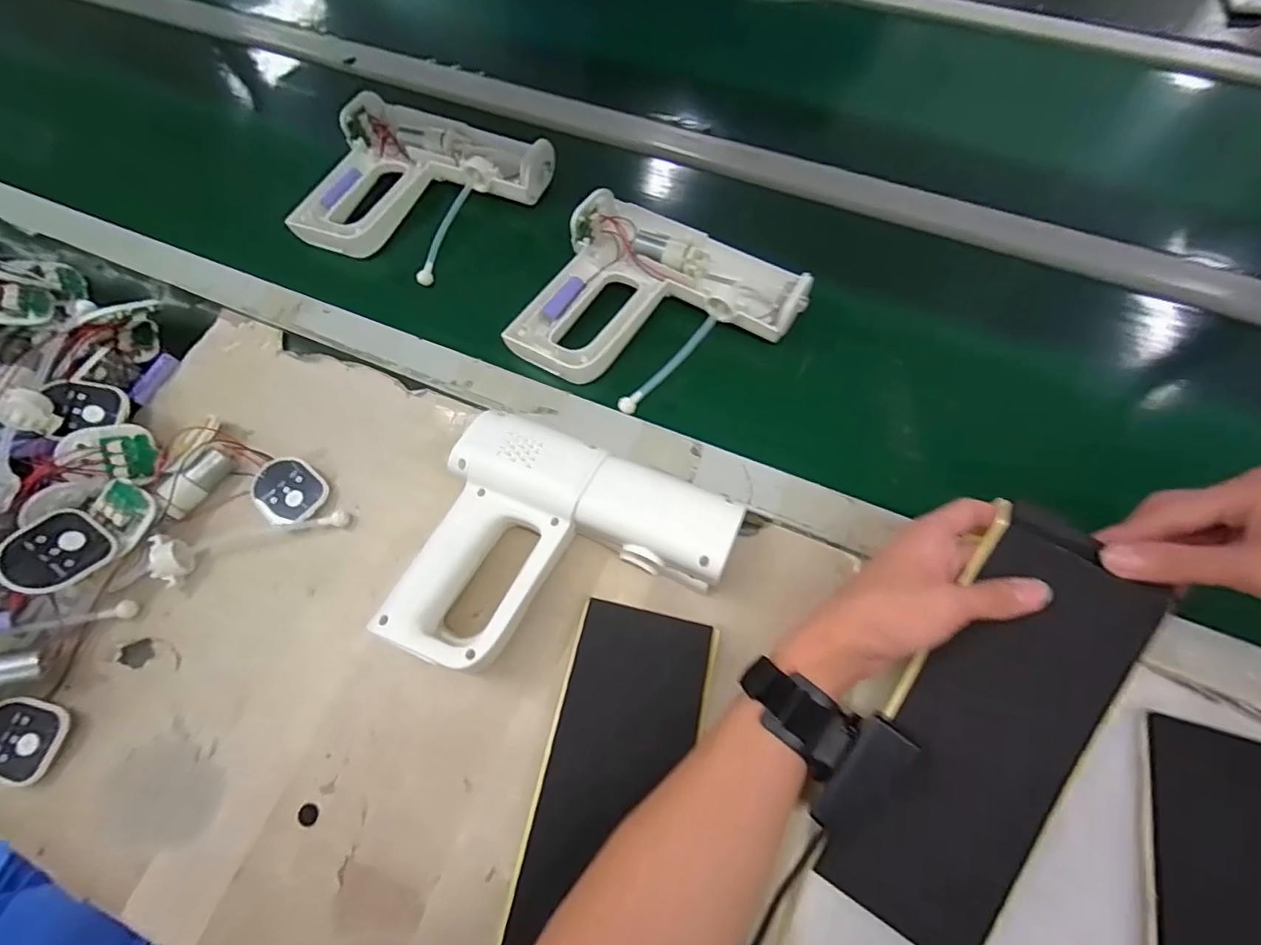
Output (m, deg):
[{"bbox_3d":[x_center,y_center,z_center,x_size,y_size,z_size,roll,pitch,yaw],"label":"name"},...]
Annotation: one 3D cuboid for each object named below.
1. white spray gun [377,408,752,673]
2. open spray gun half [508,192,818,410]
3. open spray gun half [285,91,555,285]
[{"bbox_3d":[-0.045,0.067,0.391,0.195,0.059,0.172,21,70,11],"label":"white spray gun"},{"bbox_3d":[0.024,-0.140,0.490,0.212,0.039,0.177,25,71,13],"label":"open spray gun half"},{"bbox_3d":[-0.210,-0.290,0.569,0.219,0.038,0.195,17,69,10],"label":"open spray gun half"}]

